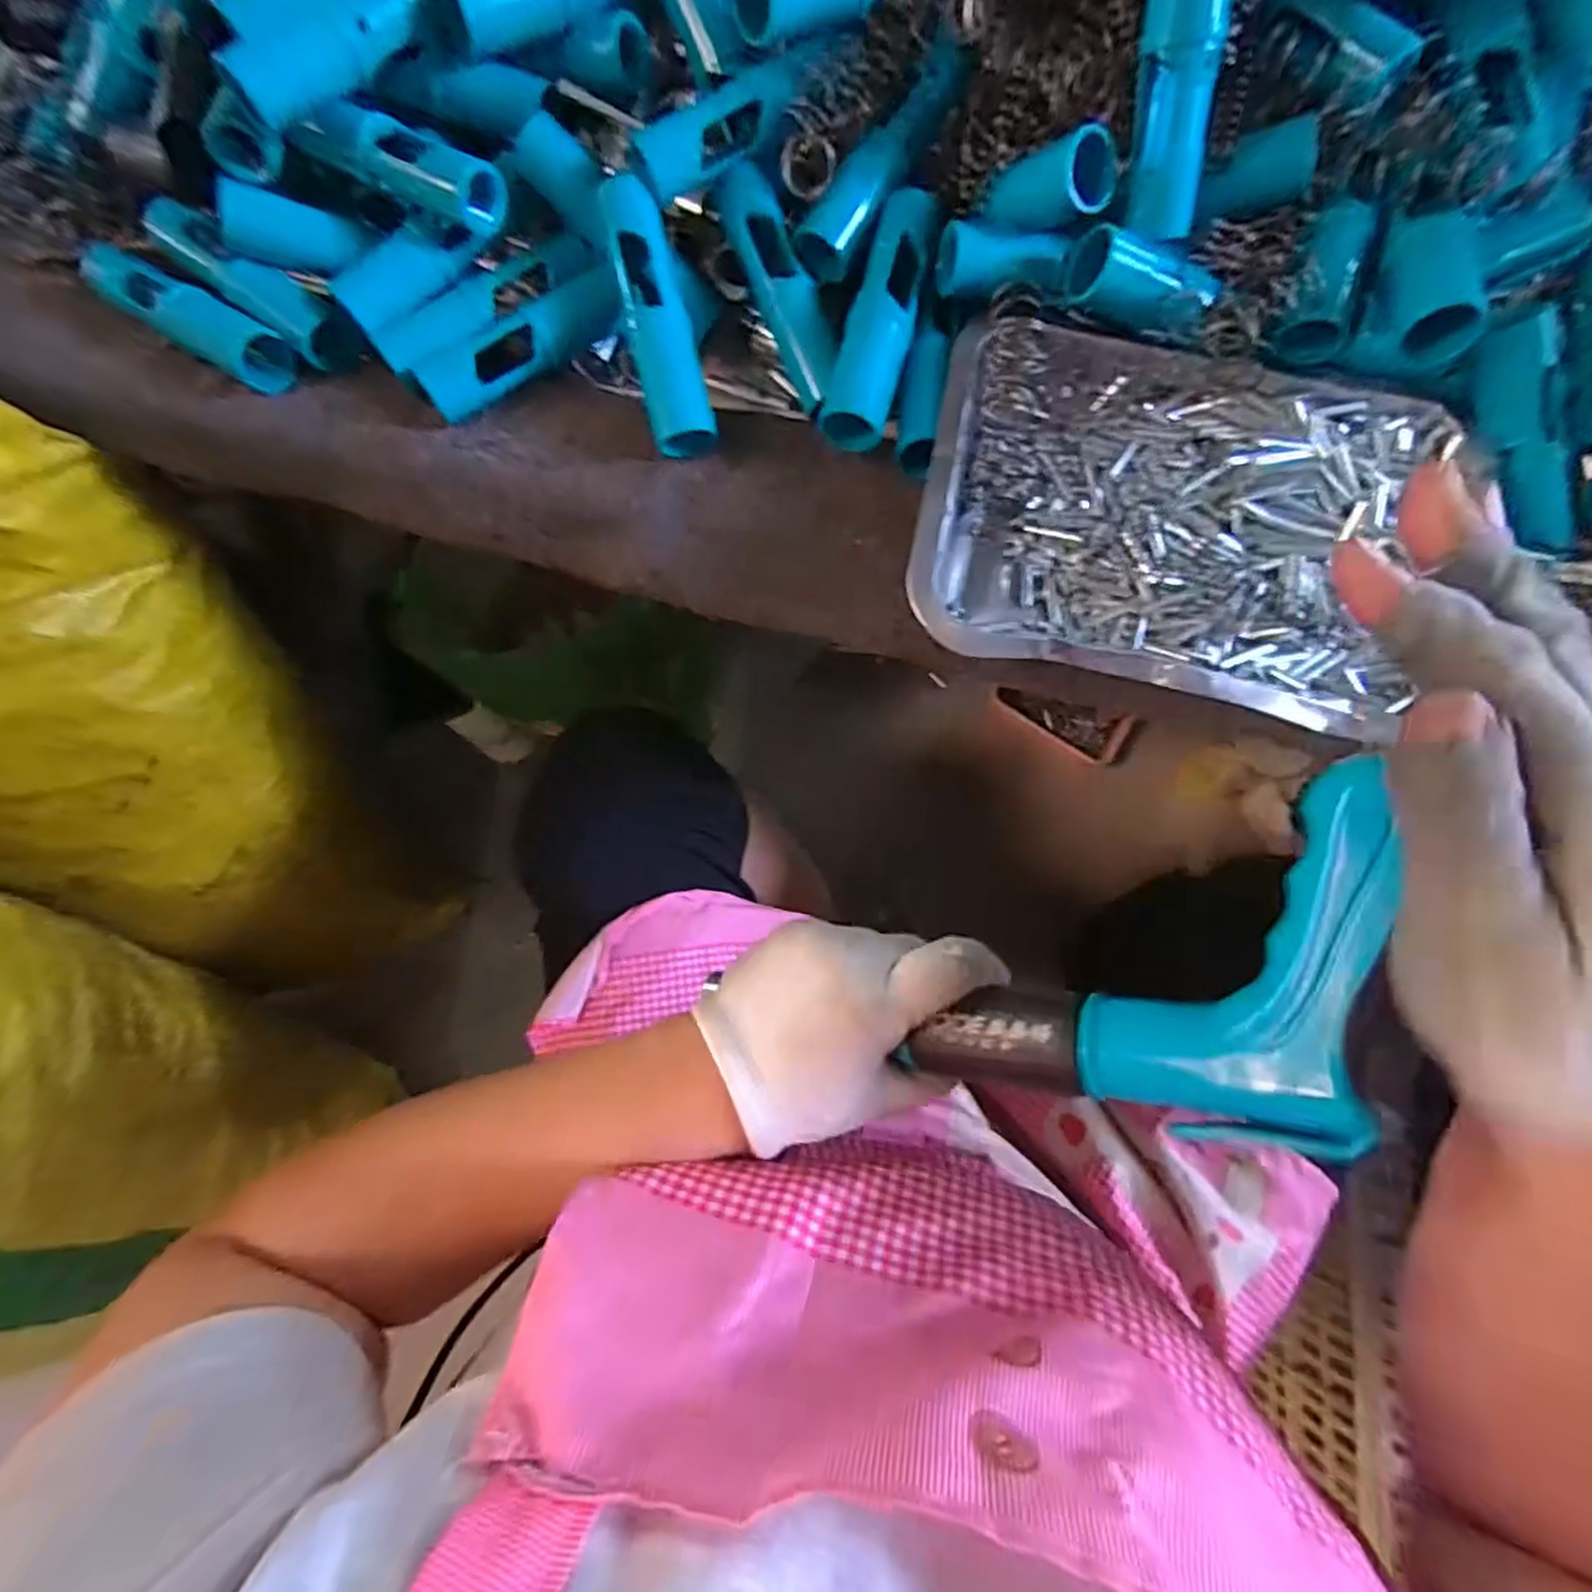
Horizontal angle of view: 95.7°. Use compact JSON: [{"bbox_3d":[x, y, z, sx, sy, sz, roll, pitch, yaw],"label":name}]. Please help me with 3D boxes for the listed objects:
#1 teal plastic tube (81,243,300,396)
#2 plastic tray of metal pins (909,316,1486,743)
[{"bbox_3d":[-0.323,-0.253,0.382,0.126,0.024,0.030,30,77,8],"label":"teal plastic tube"},{"bbox_3d":[0.176,-0.128,0.333,0.230,0.035,0.176,13,75,4],"label":"plastic tray of metal pins"}]

